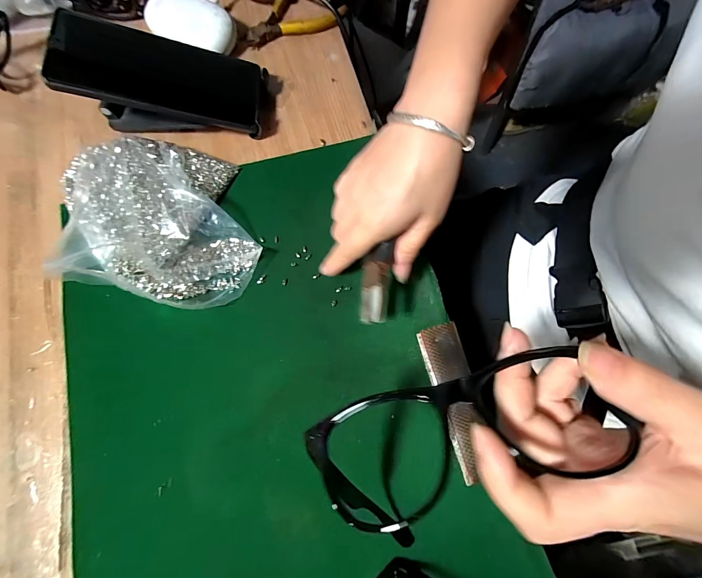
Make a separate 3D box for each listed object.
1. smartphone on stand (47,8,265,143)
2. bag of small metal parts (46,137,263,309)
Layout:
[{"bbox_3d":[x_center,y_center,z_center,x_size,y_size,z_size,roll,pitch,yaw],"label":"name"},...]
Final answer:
[{"bbox_3d":[-0.163,-0.186,0.304,0.158,0.076,0.085,-5,75,-1],"label":"smartphone on stand"},{"bbox_3d":[-0.159,-0.062,0.289,0.157,0.038,0.139,12,75,3],"label":"bag of small metal parts"}]

